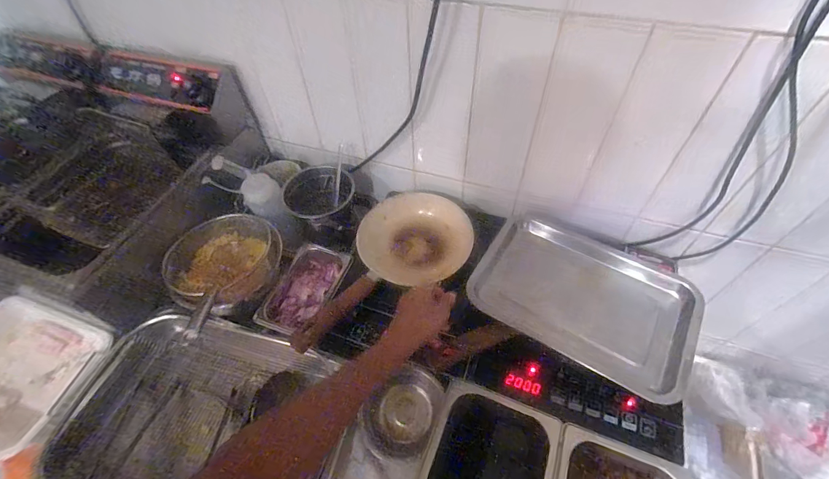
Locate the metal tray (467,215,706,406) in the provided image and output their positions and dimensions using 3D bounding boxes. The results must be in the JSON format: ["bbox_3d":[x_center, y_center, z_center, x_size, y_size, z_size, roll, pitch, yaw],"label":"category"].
[{"bbox_3d":[0.266,0.083,0.598,0.310,0.051,0.207,27,58,21],"label":"metal tray"}]

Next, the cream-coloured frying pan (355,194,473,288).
[{"bbox_3d":[0.003,-0.011,0.703,0.203,0.052,0.183,-3,53,0],"label":"cream-coloured frying pan"}]

